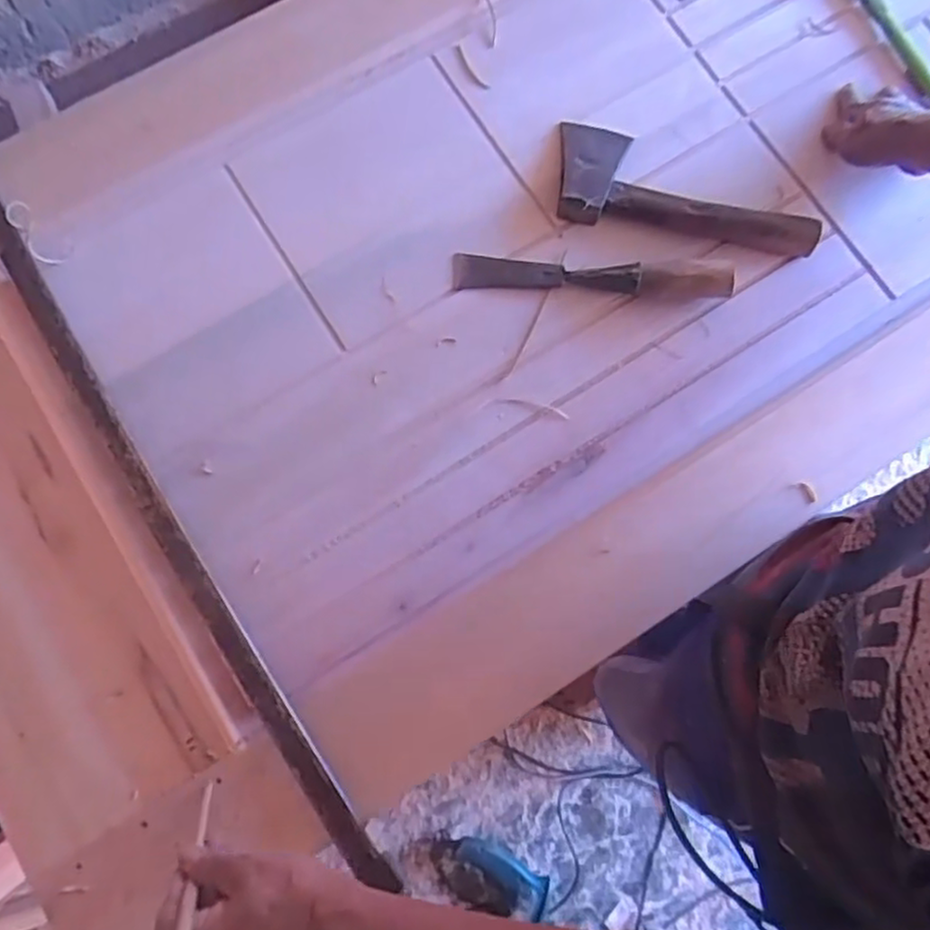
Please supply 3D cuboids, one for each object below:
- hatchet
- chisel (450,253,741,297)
[{"bbox_3d":[0.235,-0.299,0.740,0.274,0.036,0.119,9,76,2],"label":"hatchet"},{"bbox_3d":[0.130,-0.196,0.714,0.284,0.031,0.037,4,76,1],"label":"chisel"}]

